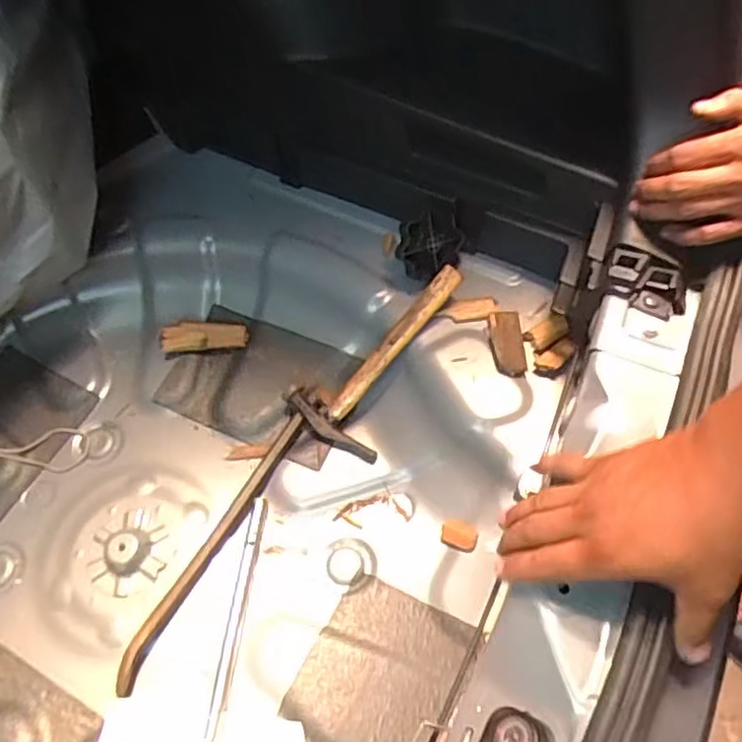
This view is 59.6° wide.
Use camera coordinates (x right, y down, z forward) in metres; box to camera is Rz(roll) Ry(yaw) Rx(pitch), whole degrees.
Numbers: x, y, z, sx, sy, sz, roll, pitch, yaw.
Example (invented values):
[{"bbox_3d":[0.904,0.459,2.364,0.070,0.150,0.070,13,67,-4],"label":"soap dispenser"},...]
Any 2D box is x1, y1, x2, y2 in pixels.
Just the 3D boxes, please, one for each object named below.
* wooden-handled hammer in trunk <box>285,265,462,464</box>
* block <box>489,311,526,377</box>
[{"bbox_3d":[0.022,-0.013,0.734,0.111,0.036,0.240,45,99,21],"label":"wooden-handled hammer in trunk"},{"bbox_3d":[0.151,-0.030,0.713,0.034,0.013,0.075,-2,64,2],"label":"block"}]

